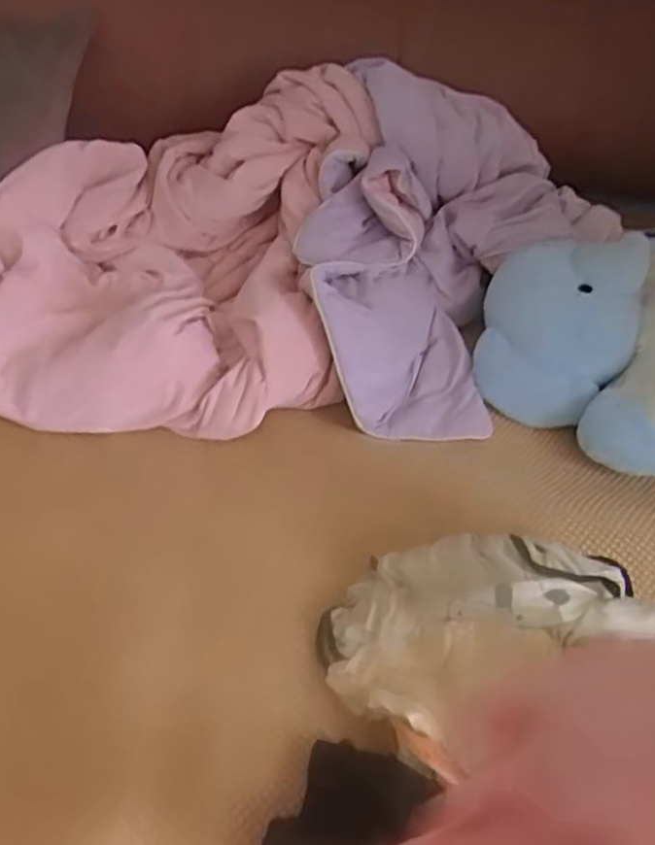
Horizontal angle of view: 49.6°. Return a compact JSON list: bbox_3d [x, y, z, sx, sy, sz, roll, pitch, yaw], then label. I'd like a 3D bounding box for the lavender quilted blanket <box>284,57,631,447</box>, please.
[{"bbox_3d":[0.140,-0.211,0.850,0.342,0.201,0.462,15,48,8],"label":"lavender quilted blanket"}]

